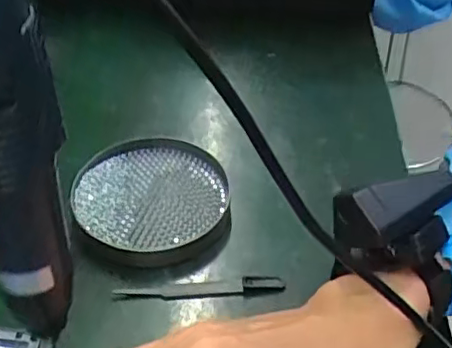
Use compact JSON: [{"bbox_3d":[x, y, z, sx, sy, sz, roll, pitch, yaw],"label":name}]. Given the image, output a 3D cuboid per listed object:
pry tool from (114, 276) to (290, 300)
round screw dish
[{"bbox_3d":[-0.018,0.075,0.410,0.110,0.009,0.015,-4,43,2],"label":"pry tool"},{"bbox_3d":[-0.053,0.021,0.456,0.108,0.029,0.111,-3,43,3],"label":"round screw dish"}]

